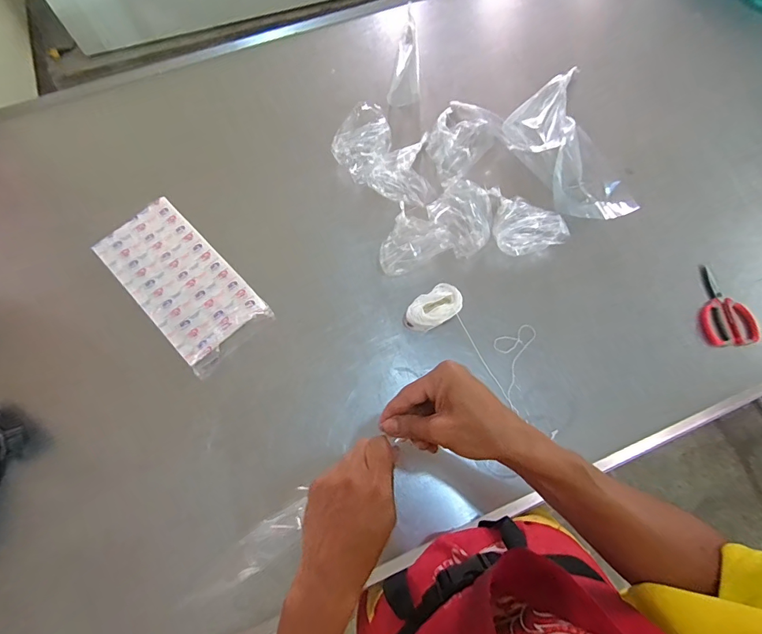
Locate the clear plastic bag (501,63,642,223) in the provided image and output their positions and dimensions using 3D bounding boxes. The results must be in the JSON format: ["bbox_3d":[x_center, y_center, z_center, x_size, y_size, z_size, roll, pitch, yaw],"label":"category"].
[{"bbox_3d":[0.343,-0.331,0.786,0.181,0.033,0.364,-13,70,-5],"label":"clear plastic bag"}]

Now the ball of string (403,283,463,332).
[{"bbox_3d":[0.086,-0.010,0.671,0.100,0.052,0.059,-31,73,-11],"label":"ball of string"}]

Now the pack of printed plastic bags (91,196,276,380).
[{"bbox_3d":[-0.351,-0.068,0.706,0.154,0.019,0.337,-43,73,-14],"label":"pack of printed plastic bags"}]

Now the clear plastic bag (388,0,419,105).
[{"bbox_3d":[0.060,-0.585,0.894,0.067,0.035,0.307,5,70,2],"label":"clear plastic bag"}]

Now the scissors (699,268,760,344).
[{"bbox_3d":[0.581,-0.023,0.693,0.083,0.015,0.148,-2,70,-1],"label":"scissors"}]

